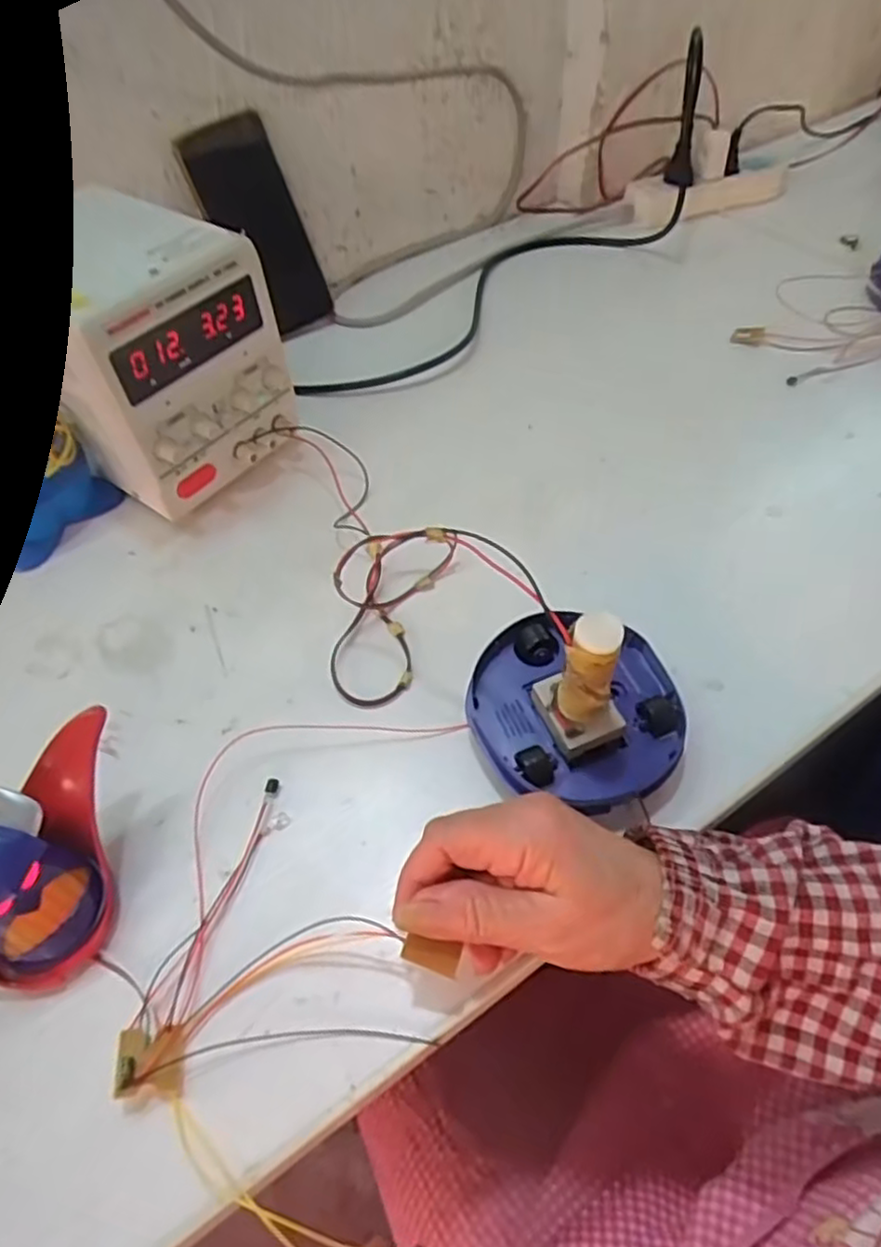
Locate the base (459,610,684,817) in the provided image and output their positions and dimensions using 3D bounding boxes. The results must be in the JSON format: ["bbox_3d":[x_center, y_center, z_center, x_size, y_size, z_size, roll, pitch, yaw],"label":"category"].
[{"bbox_3d":[0.070,0.048,0.376,0.108,0.032,0.098,11,55,11],"label":"base"}]

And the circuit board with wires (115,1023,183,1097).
[{"bbox_3d":[-0.120,0.182,0.296,0.025,0.006,0.025,7,45,-18],"label":"circuit board with wires"}]

